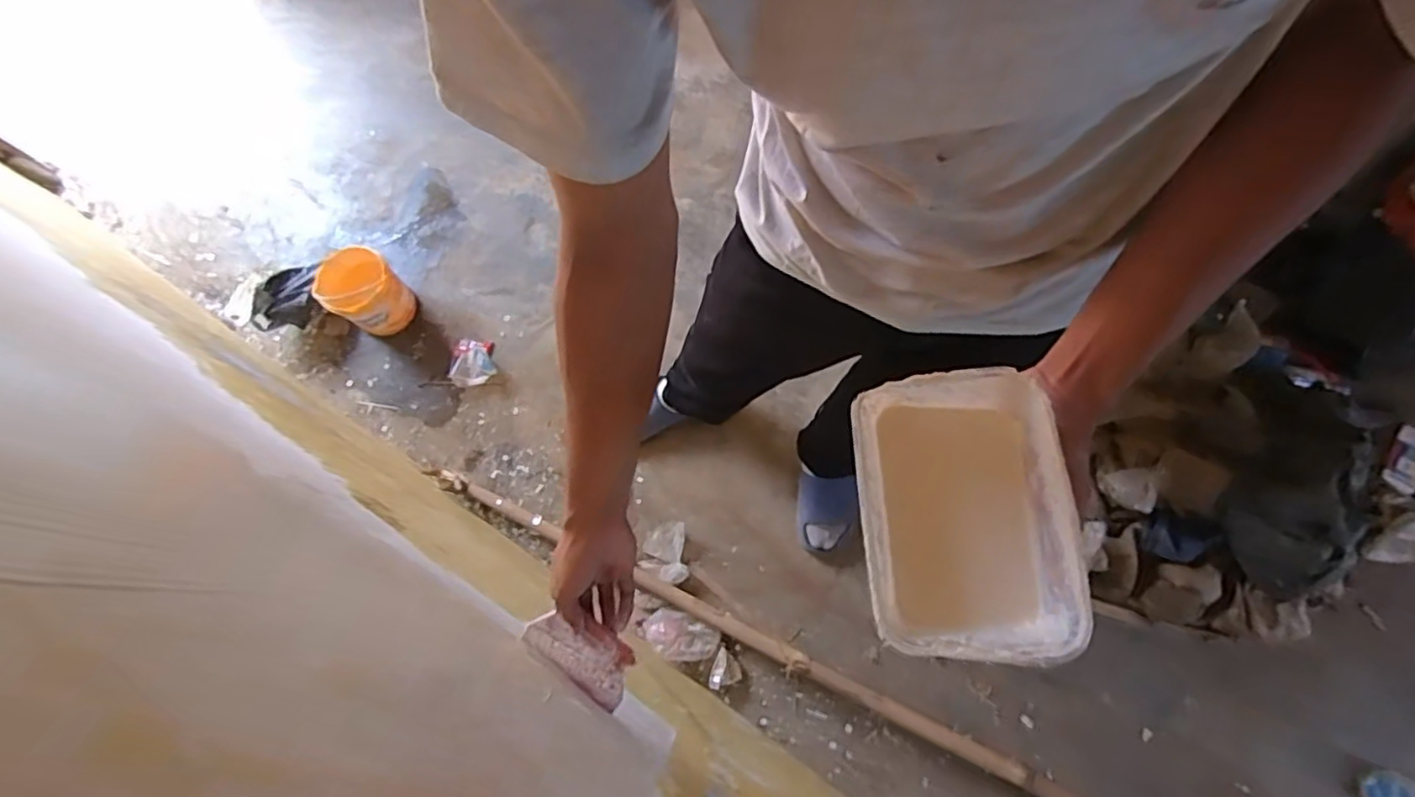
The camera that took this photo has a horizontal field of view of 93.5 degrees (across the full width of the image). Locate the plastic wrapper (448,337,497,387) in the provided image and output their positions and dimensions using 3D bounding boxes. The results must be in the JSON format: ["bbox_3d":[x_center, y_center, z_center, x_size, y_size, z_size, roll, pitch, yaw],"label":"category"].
[{"bbox_3d":[-0.537,-0.083,1.515,0.101,0.024,0.109,-1,72,4],"label":"plastic wrapper"}]

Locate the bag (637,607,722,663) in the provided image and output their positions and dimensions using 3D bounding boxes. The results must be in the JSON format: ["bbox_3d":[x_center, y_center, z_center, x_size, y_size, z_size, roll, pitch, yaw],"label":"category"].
[{"bbox_3d":[-0.058,0.457,1.283,0.151,0.032,0.085,19,75,10],"label":"bag"}]

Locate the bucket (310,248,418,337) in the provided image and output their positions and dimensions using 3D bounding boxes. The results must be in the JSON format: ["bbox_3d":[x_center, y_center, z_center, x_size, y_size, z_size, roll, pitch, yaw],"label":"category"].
[{"bbox_3d":[-0.767,-0.241,1.483,0.149,0.210,0.154,-1,72,4],"label":"bucket"}]

